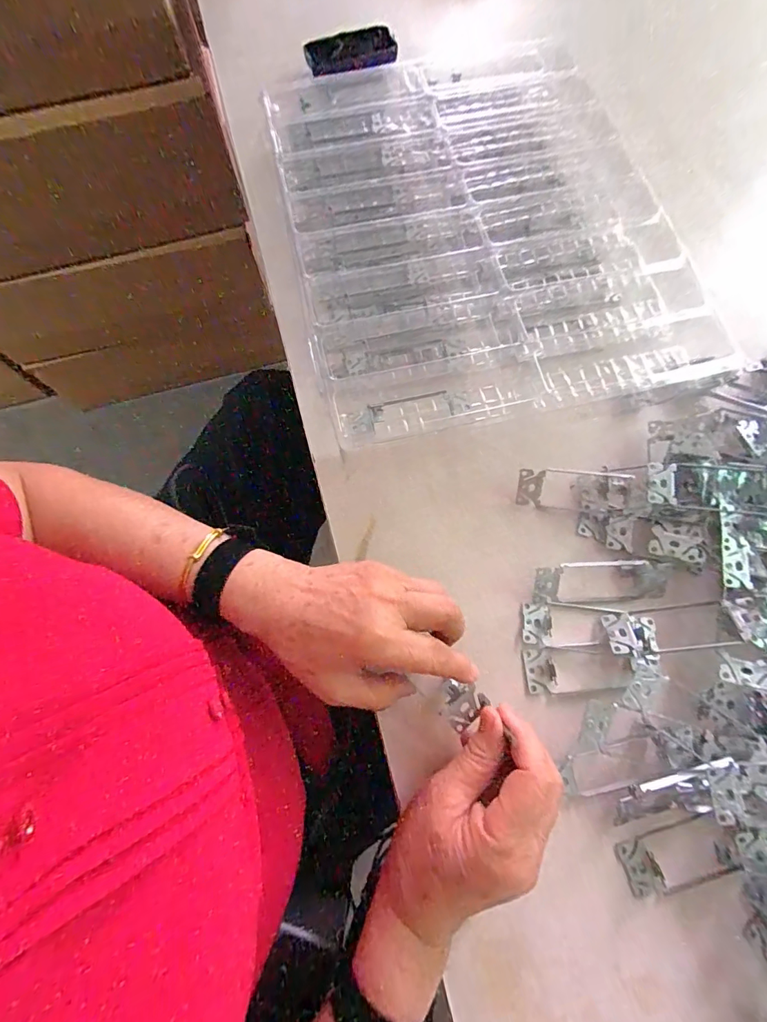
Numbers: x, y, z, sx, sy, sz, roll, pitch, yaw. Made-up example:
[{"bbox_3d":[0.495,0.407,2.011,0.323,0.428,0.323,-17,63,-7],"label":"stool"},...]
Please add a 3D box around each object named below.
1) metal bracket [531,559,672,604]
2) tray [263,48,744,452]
[{"bbox_3d":[0.175,0.057,0.342,0.106,0.021,0.029,-3,74,1],"label":"metal bracket"},{"bbox_3d":[0.076,-0.298,0.431,0.367,0.058,0.453,-13,74,-2],"label":"tray"}]

